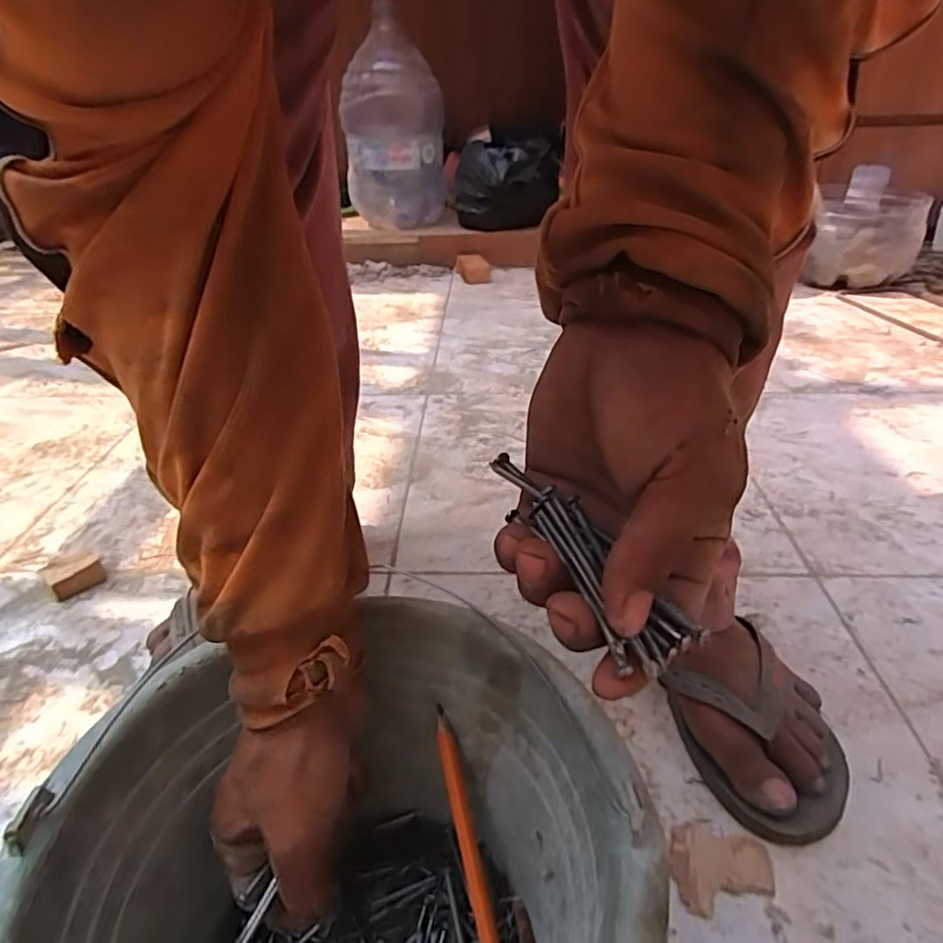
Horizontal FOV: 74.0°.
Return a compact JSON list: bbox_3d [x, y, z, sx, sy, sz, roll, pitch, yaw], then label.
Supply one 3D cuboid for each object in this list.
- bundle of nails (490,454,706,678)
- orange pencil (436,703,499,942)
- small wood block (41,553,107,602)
[{"bbox_3d":[0.039,0.031,0.231,0.019,0.019,0.098,-26,63,-34],"label":"bundle of nails"},{"bbox_3d":[0.001,0.201,0.317,0.010,0.008,0.153,-10,69,-13],"label":"orange pencil"},{"bbox_3d":[-0.370,0.099,0.586,0.044,0.025,0.030,-28,41,-36],"label":"small wood block"}]

